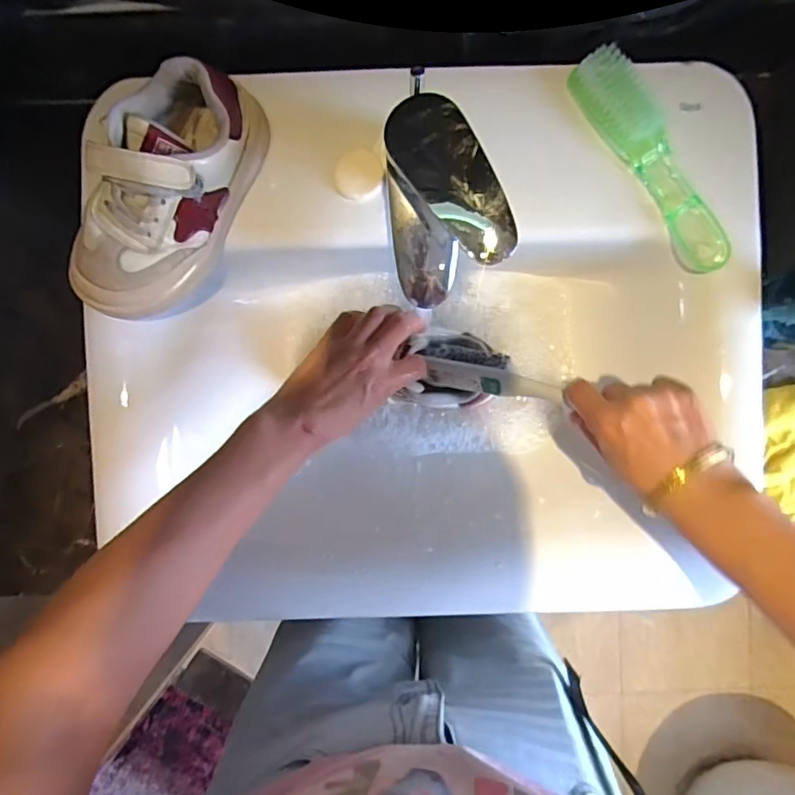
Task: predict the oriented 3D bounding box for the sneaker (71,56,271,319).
[{"bbox_3d":[-0.170,-0.146,0.382,0.083,0.078,0.189,29,91,-1],"label":"sneaker"}]

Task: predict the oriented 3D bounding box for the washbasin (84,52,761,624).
[{"bbox_3d":[0.020,-0.032,0.476,0.542,0.121,0.400,-3,91,0],"label":"washbasin"}]

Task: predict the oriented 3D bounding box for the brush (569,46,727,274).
[{"bbox_3d":[0.203,-0.183,0.412,0.048,0.033,0.186,-37,91,1],"label":"brush"}]

